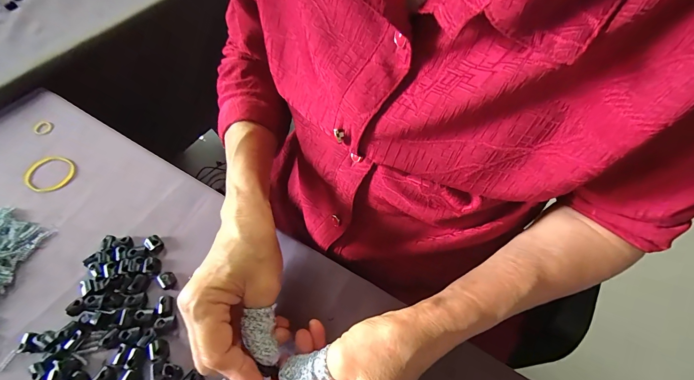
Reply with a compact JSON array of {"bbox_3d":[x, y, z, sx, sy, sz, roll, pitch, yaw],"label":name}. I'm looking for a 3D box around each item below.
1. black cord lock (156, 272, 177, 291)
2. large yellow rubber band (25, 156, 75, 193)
[{"bbox_3d":[-0.161,0.080,0.275,0.015,0.006,0.013,34,61,18],"label":"black cord lock"},{"bbox_3d":[-0.321,-0.019,0.333,0.046,0.007,0.046,3,58,-2],"label":"large yellow rubber band"}]

